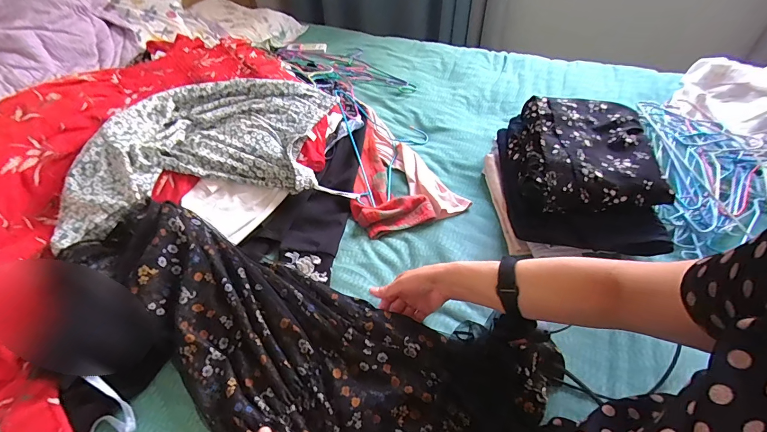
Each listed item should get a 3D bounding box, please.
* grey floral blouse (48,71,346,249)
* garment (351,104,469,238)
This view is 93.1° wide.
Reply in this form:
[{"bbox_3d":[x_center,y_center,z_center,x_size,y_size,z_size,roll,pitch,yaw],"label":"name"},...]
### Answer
[{"bbox_3d":[-0.350,-0.145,0.757,0.550,0.102,0.393,-19,48,-15],"label":"grey floral blouse"},{"bbox_3d":[0.010,-0.120,0.816,0.217,0.031,0.378,-15,48,-12],"label":"garment"}]

